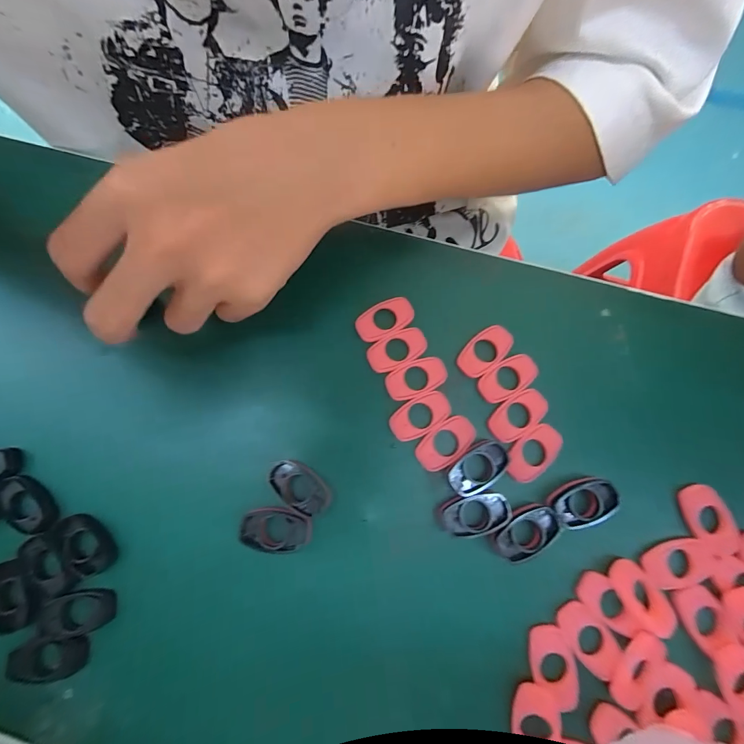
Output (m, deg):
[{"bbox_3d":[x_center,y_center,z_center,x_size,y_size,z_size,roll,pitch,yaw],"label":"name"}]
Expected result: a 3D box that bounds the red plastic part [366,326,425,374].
[{"bbox_3d":[0.014,-0.012,0.187,0.033,0.004,0.018,-29,80,-4],"label":"red plastic part"}]

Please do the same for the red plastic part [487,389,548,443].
[{"bbox_3d":[0.076,0.023,0.179,0.031,0.004,0.019,-32,80,-5],"label":"red plastic part"}]

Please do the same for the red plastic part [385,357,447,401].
[{"bbox_3d":[0.024,0.003,0.184,0.032,0.004,0.018,-22,80,-3],"label":"red plastic part"}]

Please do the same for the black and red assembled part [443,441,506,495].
[{"bbox_3d":[0.052,0.048,0.172,0.030,0.008,0.019,-39,81,-6],"label":"black and red assembled part"}]

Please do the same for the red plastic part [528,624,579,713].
[{"bbox_3d":[0.082,0.132,0.155,0.019,0.005,0.029,0,79,1],"label":"red plastic part"}]

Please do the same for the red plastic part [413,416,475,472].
[{"bbox_3d":[0.038,0.037,0.178,0.032,0.004,0.019,-40,81,-6],"label":"red plastic part"}]

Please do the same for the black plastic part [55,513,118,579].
[{"bbox_3d":[-0.139,0.083,0.167,0.022,0.004,0.031,-34,80,-5],"label":"black plastic part"}]

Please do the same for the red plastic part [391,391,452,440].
[{"bbox_3d":[0.025,0.023,0.180,0.032,0.004,0.018,-32,80,-5],"label":"red plastic part"}]

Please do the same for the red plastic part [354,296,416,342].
[{"bbox_3d":[0.007,-0.029,0.190,0.033,0.004,0.018,-29,80,-5],"label":"red plastic part"}]

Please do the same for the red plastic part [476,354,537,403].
[{"bbox_3d":[0.072,0.003,0.184,0.032,0.004,0.018,-35,81,-6],"label":"red plastic part"}]

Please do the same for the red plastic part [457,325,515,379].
[{"bbox_3d":[0.061,-0.012,0.187,0.032,0.004,0.018,-40,81,-6],"label":"red plastic part"}]

